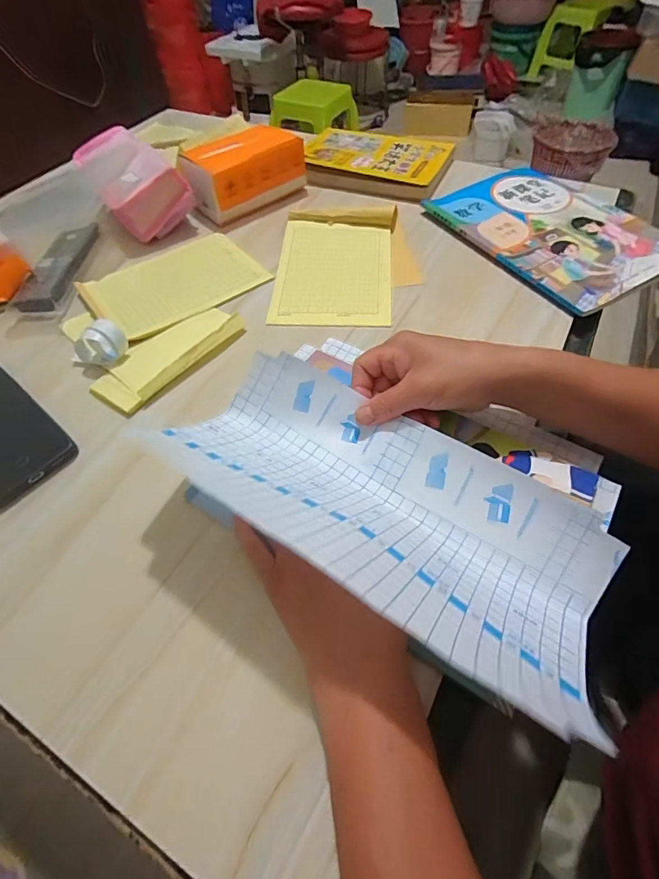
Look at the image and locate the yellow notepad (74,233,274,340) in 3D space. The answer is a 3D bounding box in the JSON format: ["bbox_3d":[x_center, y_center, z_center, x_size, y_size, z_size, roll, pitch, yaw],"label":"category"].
[{"bbox_3d":[-0.179,-0.184,0.494,0.183,0.010,0.136,-34,59,-19],"label":"yellow notepad"}]

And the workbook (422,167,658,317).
[{"bbox_3d":[0.264,-0.255,0.511,0.196,0.010,0.259,-27,57,-15],"label":"workbook"}]

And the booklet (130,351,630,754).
[{"bbox_3d":[0.023,0.026,0.267,0.289,0.099,0.158,32,63,23],"label":"booklet"}]

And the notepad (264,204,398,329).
[{"bbox_3d":[0.007,-0.202,0.489,0.128,0.027,0.193,3,55,5],"label":"notepad"}]

